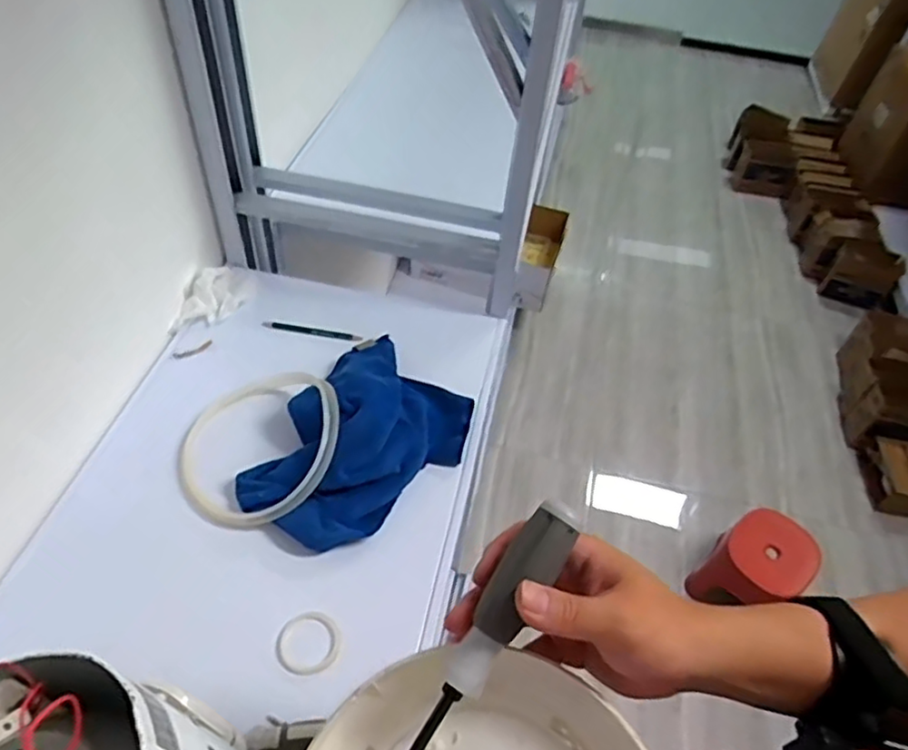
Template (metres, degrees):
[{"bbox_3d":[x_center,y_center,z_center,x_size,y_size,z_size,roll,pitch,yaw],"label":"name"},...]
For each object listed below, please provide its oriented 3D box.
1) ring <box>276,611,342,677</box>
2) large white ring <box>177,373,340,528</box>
[{"bbox_3d":[-0.133,0.245,0.596,0.057,0.004,0.056,2,50,-3],"label":"ring"},{"bbox_3d":[-0.207,0.073,0.710,0.174,0.033,0.186,-9,50,11],"label":"large white ring"}]

